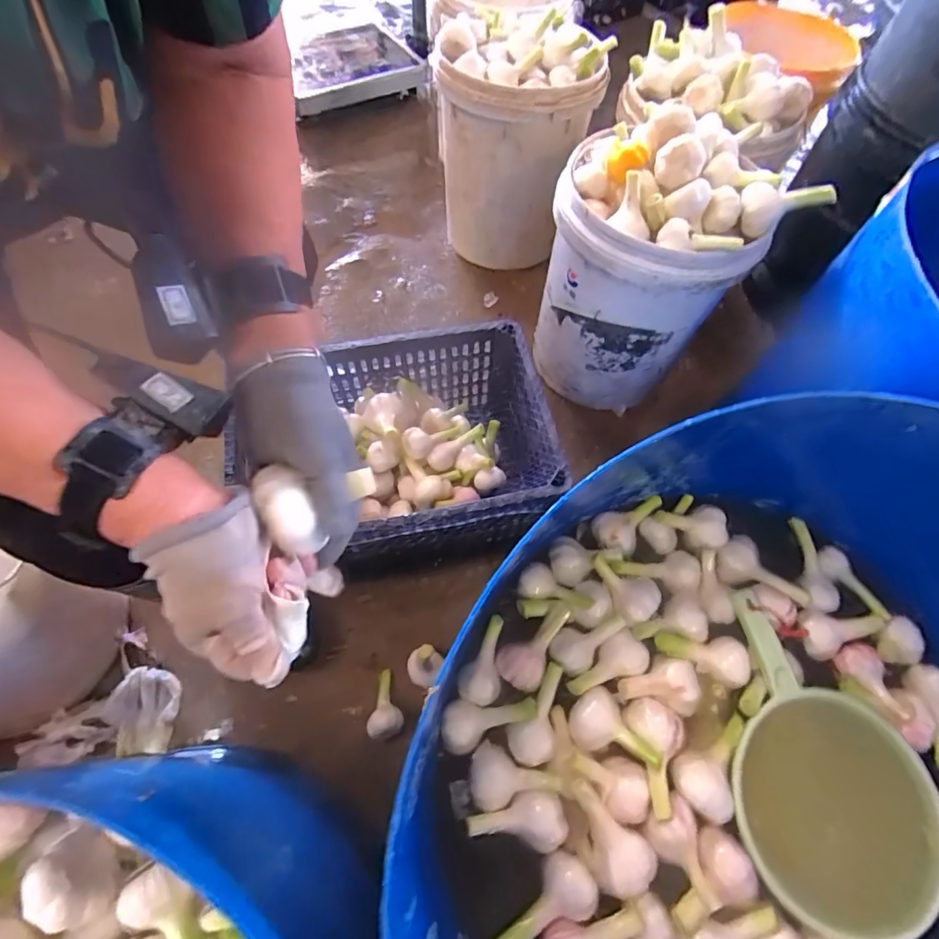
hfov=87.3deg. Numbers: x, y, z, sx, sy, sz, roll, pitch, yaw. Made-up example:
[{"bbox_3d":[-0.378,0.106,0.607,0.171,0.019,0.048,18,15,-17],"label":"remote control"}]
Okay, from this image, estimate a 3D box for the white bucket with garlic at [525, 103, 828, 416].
[{"bbox_3d":[0.267,-0.326,0.827,0.261,0.393,0.302,-27,69,-15],"label":"white bucket with garlic"}]

